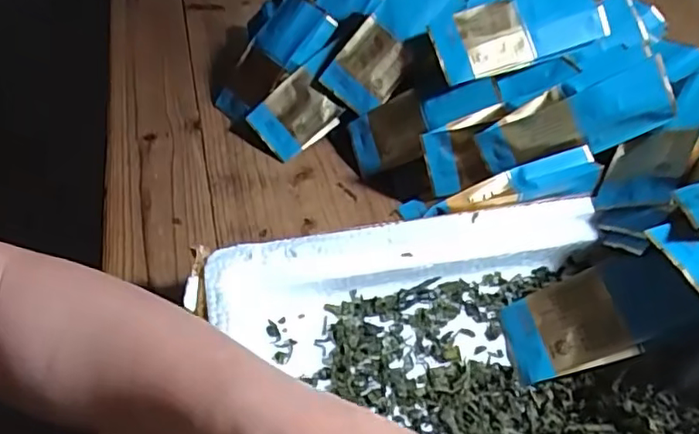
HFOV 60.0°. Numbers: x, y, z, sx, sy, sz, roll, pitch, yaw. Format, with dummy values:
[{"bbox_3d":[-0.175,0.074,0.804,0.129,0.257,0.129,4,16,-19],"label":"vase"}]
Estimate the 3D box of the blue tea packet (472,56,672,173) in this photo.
[{"bbox_3d":[0.159,-0.066,0.433,0.127,0.049,0.021,-18,44,14],"label":"blue tea packet"}]

